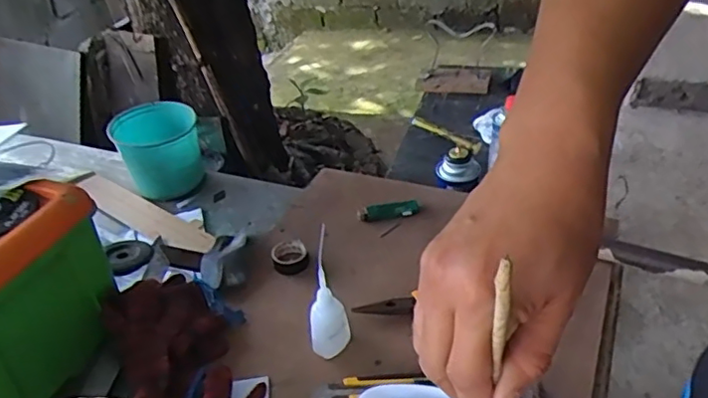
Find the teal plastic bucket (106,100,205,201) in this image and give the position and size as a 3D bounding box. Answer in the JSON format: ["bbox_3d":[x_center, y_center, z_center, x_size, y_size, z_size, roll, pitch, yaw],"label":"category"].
[{"bbox_3d":[-0.292,-0.073,0.920,0.115,0.110,0.116,-3,37,2],"label":"teal plastic bucket"}]

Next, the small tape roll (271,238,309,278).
[{"bbox_3d":[-0.079,0.070,0.752,0.043,0.014,0.049,-16,38,-15],"label":"small tape roll"}]

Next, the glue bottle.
[{"bbox_3d":[-0.028,0.098,0.609,0.039,0.146,0.029,-8,37,-4],"label":"glue bottle"}]

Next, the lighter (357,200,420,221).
[{"bbox_3d":[0.047,0.017,0.817,0.083,0.014,0.022,-11,37,-8],"label":"lighter"}]

